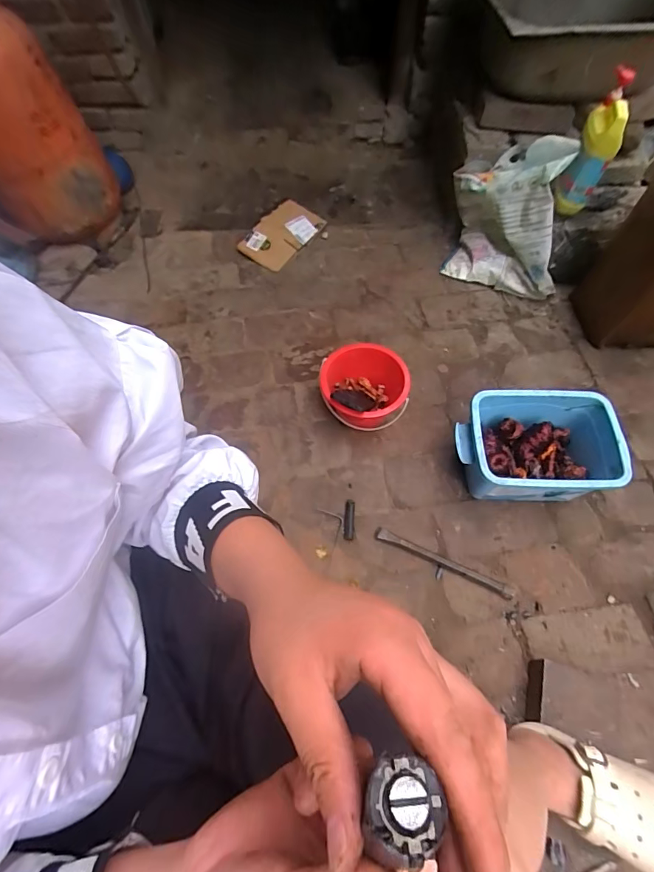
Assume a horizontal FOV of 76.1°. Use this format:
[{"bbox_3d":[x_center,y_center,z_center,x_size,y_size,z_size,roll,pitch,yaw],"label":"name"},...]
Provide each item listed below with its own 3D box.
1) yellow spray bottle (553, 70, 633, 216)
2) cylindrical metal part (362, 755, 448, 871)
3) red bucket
[{"bbox_3d":[0.595,-0.635,0.934,0.087,0.240,0.125,29,66,15],"label":"yellow spray bottle"},{"bbox_3d":[0.024,0.121,0.137,0.024,0.017,0.026,0,58,0],"label":"cylindrical metal part"},{"bbox_3d":[0.081,-0.094,0.925,0.178,0.137,0.178,0,62,1],"label":"red bucket"}]

